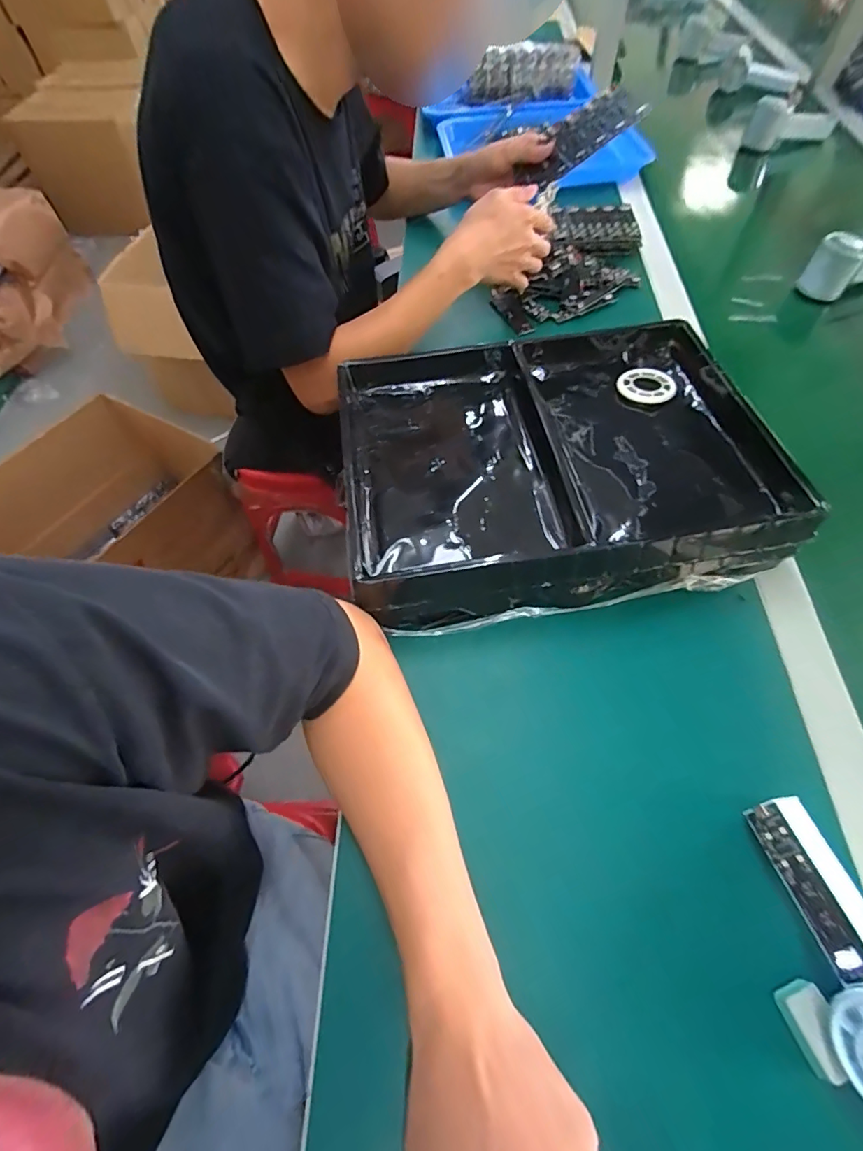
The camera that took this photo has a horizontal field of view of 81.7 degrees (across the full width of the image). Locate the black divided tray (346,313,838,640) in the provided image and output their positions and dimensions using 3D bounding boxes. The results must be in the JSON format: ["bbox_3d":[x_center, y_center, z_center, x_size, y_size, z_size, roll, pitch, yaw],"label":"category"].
[{"bbox_3d":[0.111,-0.118,0.476,0.382,0.070,0.300,-8,59,-2],"label":"black divided tray"}]

